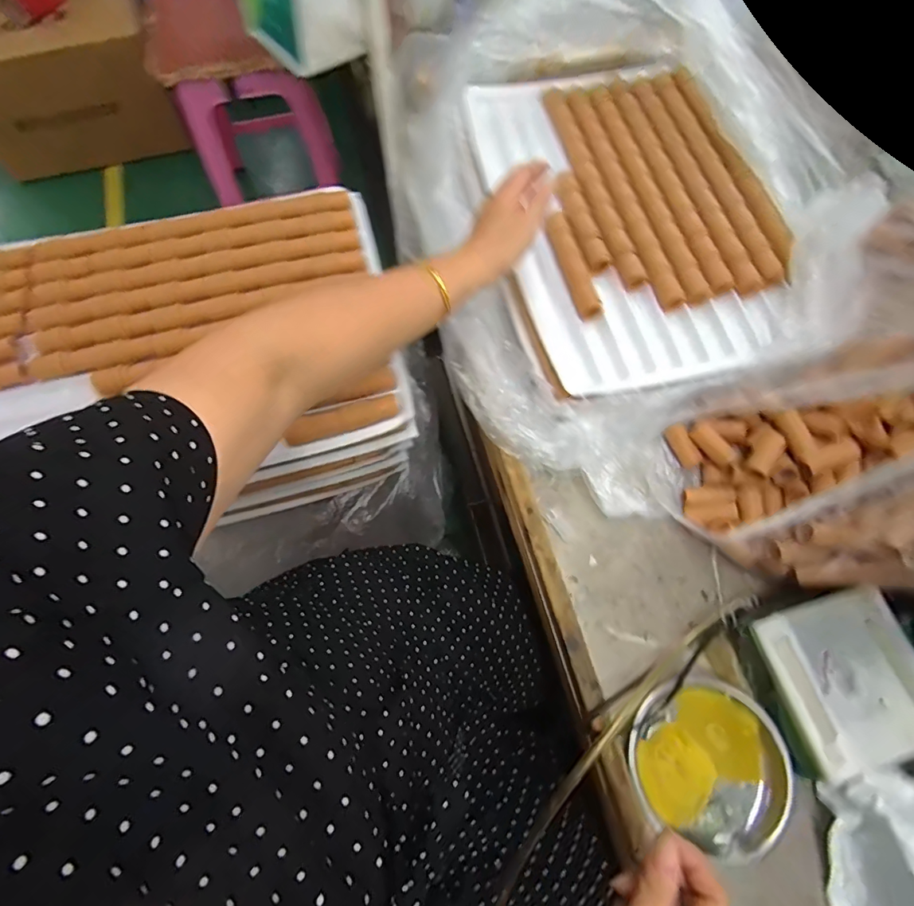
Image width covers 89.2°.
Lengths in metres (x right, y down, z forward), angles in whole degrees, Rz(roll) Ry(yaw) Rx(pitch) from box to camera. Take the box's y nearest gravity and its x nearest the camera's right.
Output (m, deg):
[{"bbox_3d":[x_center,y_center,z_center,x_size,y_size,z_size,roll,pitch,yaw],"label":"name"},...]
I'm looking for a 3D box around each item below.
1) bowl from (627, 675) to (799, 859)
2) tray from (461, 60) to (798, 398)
[{"bbox_3d":[0.211,0.262,0.394,0.124,0.023,0.128,0,70,0],"label":"bowl"},{"bbox_3d":[0.194,-0.281,0.533,0.290,0.044,0.427,-14,71,-5],"label":"tray"}]

